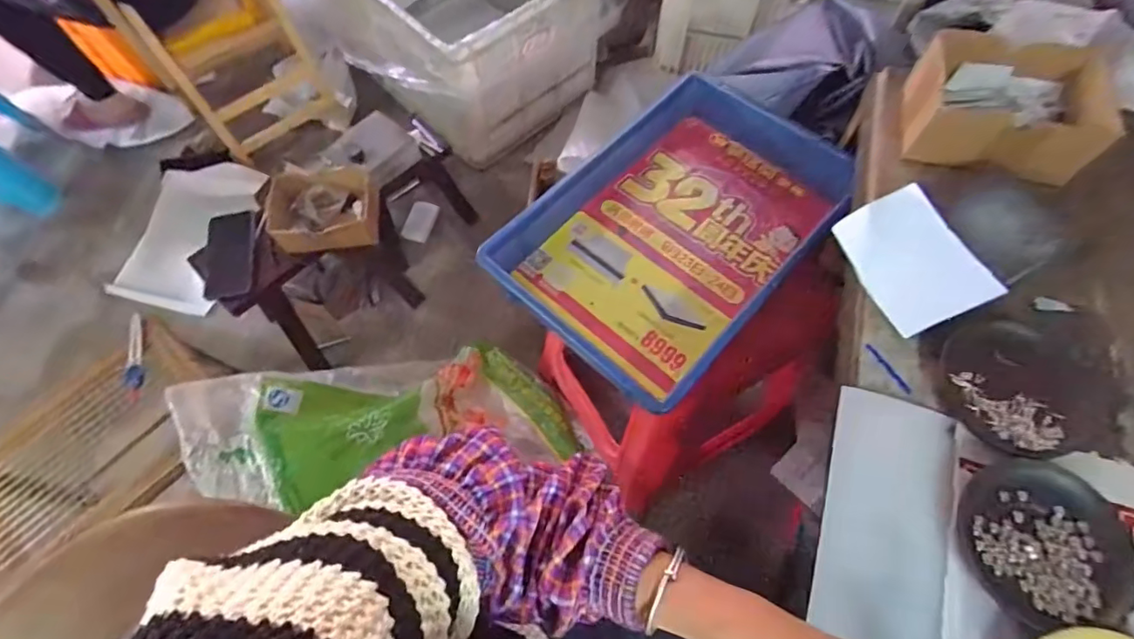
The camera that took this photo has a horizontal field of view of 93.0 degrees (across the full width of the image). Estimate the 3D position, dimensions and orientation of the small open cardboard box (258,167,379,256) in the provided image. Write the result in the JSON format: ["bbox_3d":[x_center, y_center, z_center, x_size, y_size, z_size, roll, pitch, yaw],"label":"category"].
[{"bbox_3d":[-0.414,-0.186,0.914,0.186,0.067,0.146,-6,79,-6],"label":"small open cardboard box"}]

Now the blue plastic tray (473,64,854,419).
[{"bbox_3d":[0.143,-0.116,0.682,0.278,0.077,0.427,40,71,17],"label":"blue plastic tray"}]

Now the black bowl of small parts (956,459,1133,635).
[{"bbox_3d":[0.343,0.158,0.386,0.099,0.030,0.108,0,64,0],"label":"black bowl of small parts"}]

